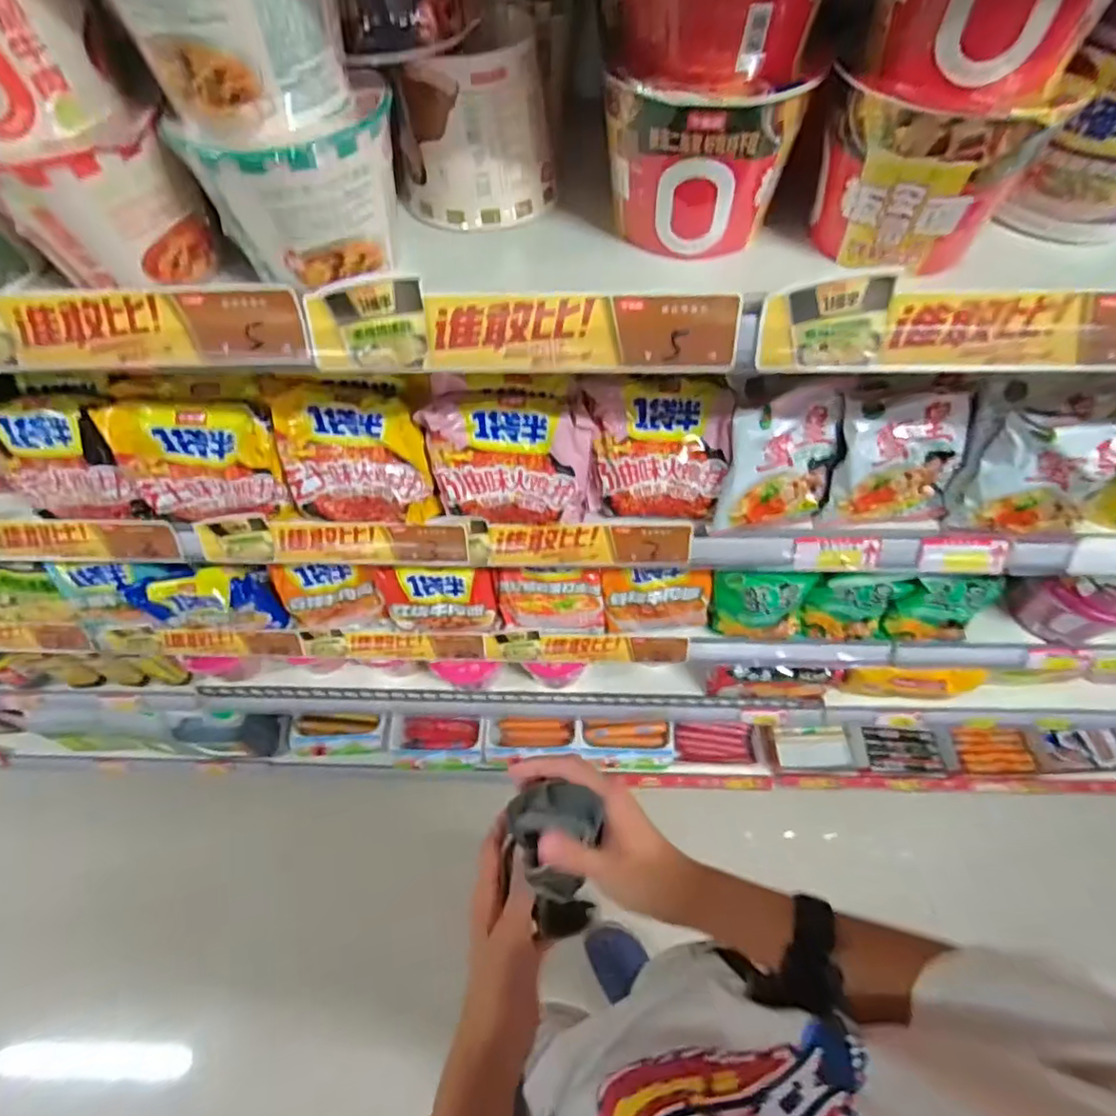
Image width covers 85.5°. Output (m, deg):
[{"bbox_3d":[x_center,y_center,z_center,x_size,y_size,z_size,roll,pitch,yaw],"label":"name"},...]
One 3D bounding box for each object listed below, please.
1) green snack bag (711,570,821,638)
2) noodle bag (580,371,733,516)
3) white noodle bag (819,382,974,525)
[{"bbox_3d":[0.275,0.063,0.813,0.130,0.122,0.043,5,58,5],"label":"green snack bag"},{"bbox_3d":[0.105,-0.113,0.609,0.133,0.149,0.045,-9,20,8],"label":"noodle bag"},{"bbox_3d":[0.339,-0.104,0.616,0.126,0.146,0.045,-5,35,-4],"label":"white noodle bag"}]

